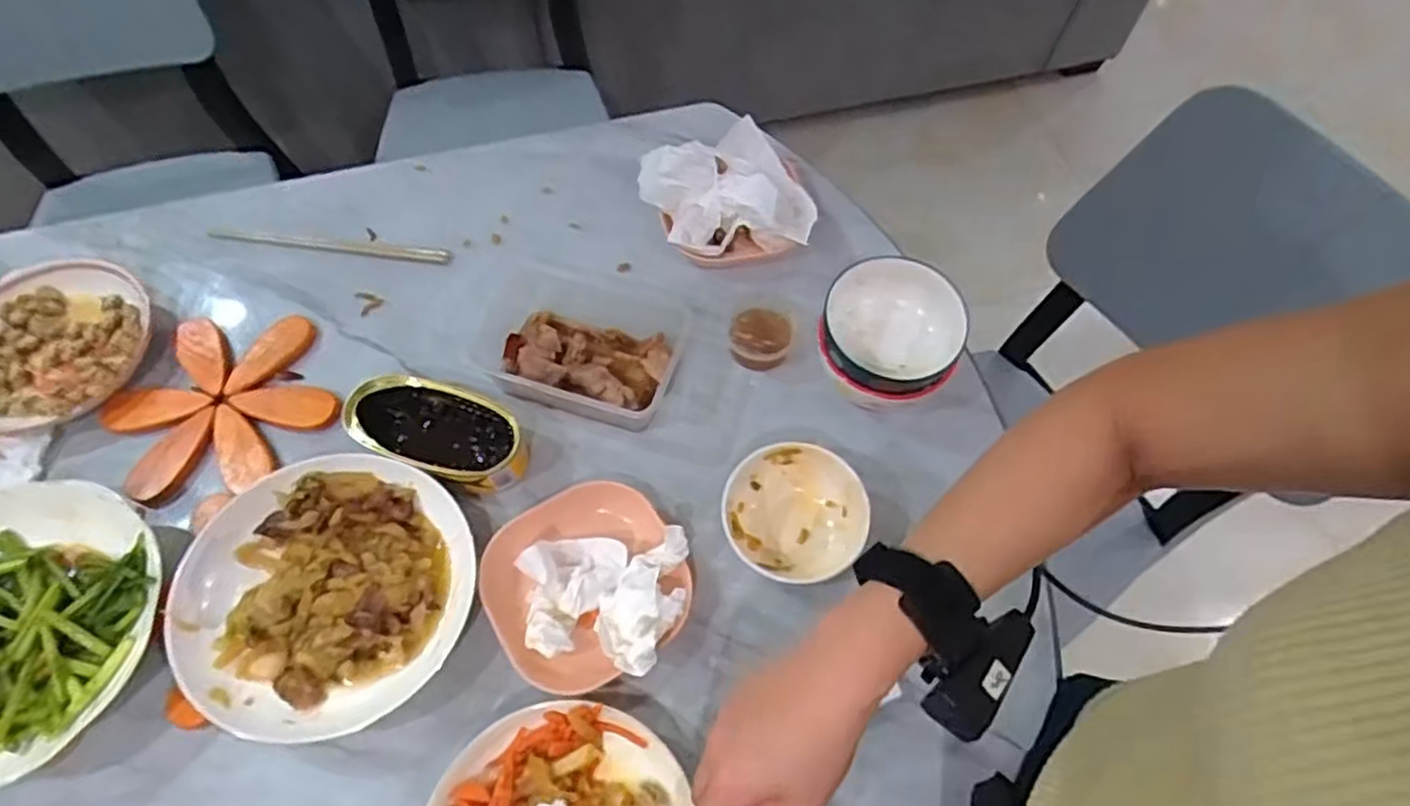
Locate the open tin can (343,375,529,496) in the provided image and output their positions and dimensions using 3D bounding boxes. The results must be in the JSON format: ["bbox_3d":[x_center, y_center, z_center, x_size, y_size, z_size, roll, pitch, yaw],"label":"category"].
[{"bbox_3d":[-0.217,0.026,0.614,0.140,0.053,0.071,17,62,9],"label":"open tin can"}]

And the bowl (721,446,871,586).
[{"bbox_3d":[0.070,0.088,0.583,0.105,0.054,0.096,0,61,0],"label":"bowl"}]

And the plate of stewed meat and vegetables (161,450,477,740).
[{"bbox_3d":[-0.274,0.139,0.550,0.194,0.052,0.194,0,61,0],"label":"plate of stewed meat and vegetables"}]

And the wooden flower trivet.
[{"bbox_3d":[-0.411,-0.006,0.637,0.183,0.009,0.173,0,61,0],"label":"wooden flower trivet"}]

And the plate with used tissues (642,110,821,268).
[{"bbox_3d":[0.021,-0.211,0.731,0.162,0.082,0.152,0,61,0],"label":"plate with used tissues"}]

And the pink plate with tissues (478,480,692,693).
[{"bbox_3d":[-0.086,0.134,0.556,0.141,0.050,0.147,0,61,0],"label":"pink plate with tissues"}]

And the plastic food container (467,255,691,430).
[{"bbox_3d":[-0.120,-0.064,0.668,0.191,0.047,0.134,15,62,8],"label":"plastic food container"}]

